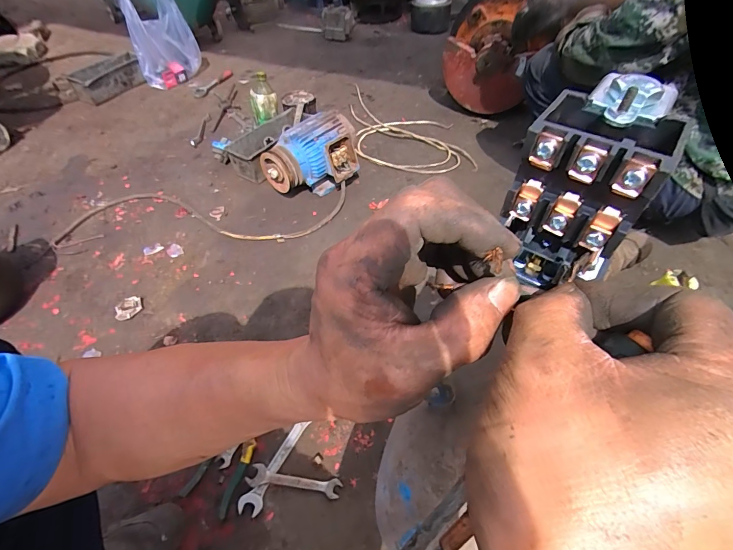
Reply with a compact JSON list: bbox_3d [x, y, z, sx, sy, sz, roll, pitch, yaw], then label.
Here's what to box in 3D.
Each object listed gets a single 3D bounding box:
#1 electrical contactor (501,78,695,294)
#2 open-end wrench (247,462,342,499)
[{"bbox_3d":[0.089,-0.035,0.155,0.045,0.080,0.050,24,51,24],"label":"electrical contactor"},{"bbox_3d":[-0.116,0.331,0.582,0.148,0.013,0.031,7,48,5],"label":"open-end wrench"}]

